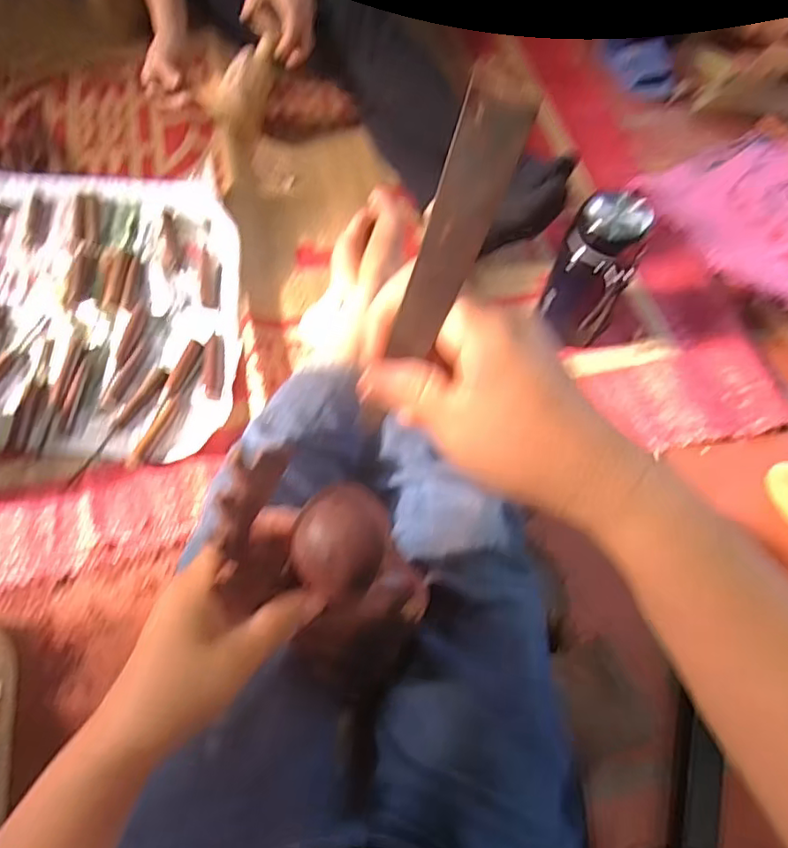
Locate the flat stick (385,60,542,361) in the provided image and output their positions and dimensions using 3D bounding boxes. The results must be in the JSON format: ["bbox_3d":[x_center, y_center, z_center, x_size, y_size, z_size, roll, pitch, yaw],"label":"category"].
[{"bbox_3d":[0.021,-0.064,0.212,0.021,0.115,0.006,20,53,0],"label":"flat stick"}]

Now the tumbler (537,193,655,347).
[{"bbox_3d":[0.254,-0.189,0.780,0.090,0.213,0.082,2,60,-3],"label":"tumbler"}]

